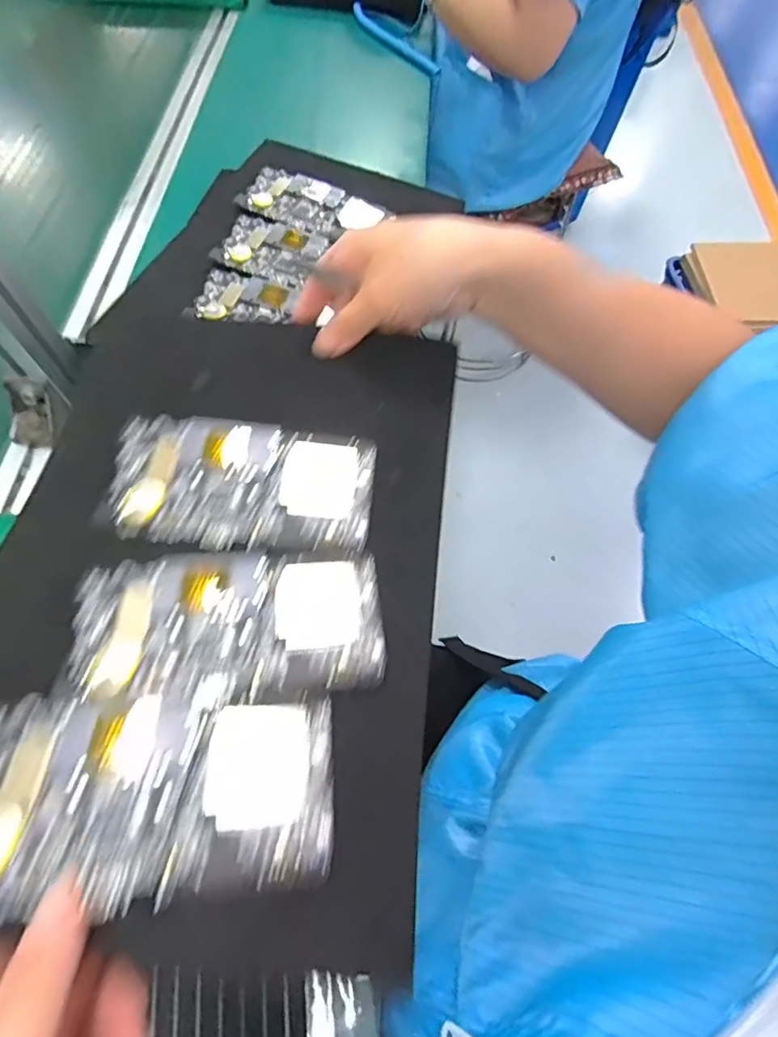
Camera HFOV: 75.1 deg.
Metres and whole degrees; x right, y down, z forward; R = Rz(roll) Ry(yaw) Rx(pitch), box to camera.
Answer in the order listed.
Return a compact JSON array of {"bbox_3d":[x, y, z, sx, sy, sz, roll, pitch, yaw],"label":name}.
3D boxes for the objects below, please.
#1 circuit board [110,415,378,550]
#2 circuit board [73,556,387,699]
[{"bbox_3d":[-0.086,-0.023,0.308,0.150,0.012,0.082,1,65,0],"label":"circuit board"},{"bbox_3d":[-0.081,0.051,0.262,0.154,0.011,0.073,-2,65,-2],"label":"circuit board"}]

